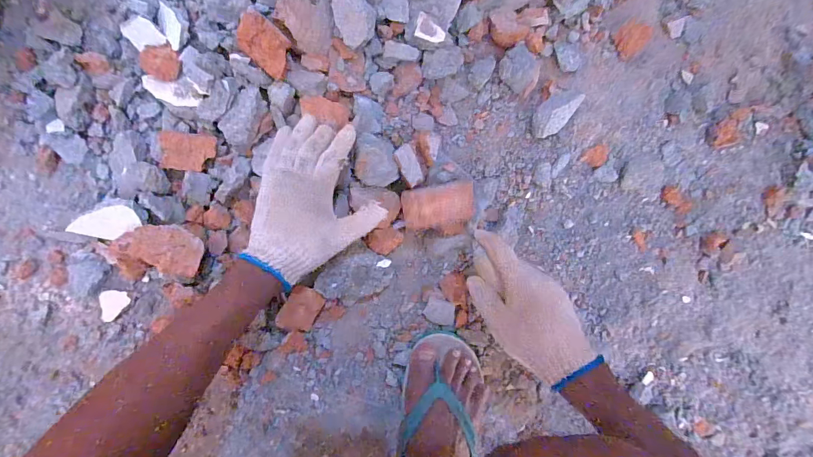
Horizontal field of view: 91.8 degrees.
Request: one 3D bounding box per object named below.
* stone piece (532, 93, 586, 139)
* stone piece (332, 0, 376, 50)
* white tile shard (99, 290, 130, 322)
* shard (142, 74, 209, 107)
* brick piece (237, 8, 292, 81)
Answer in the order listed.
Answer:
[{"bbox_3d":[0.207,-0.160,0.545,0.081,0.020,0.043,-38,99,-5],"label":"stone piece"},{"bbox_3d":[-0.066,-0.240,0.440,0.047,0.028,0.064,-44,116,-9],"label":"stone piece"},{"bbox_3d":[-0.343,0.091,0.464,0.030,0.004,0.036,-2,94,-9],"label":"white tile shard"},{"bbox_3d":[-0.257,-0.153,0.440,0.068,0.010,0.031,1,110,-7],"label":"shard"},{"bbox_3d":[-0.150,-0.200,0.426,0.060,0.021,0.047,35,123,-16],"label":"brick piece"}]

